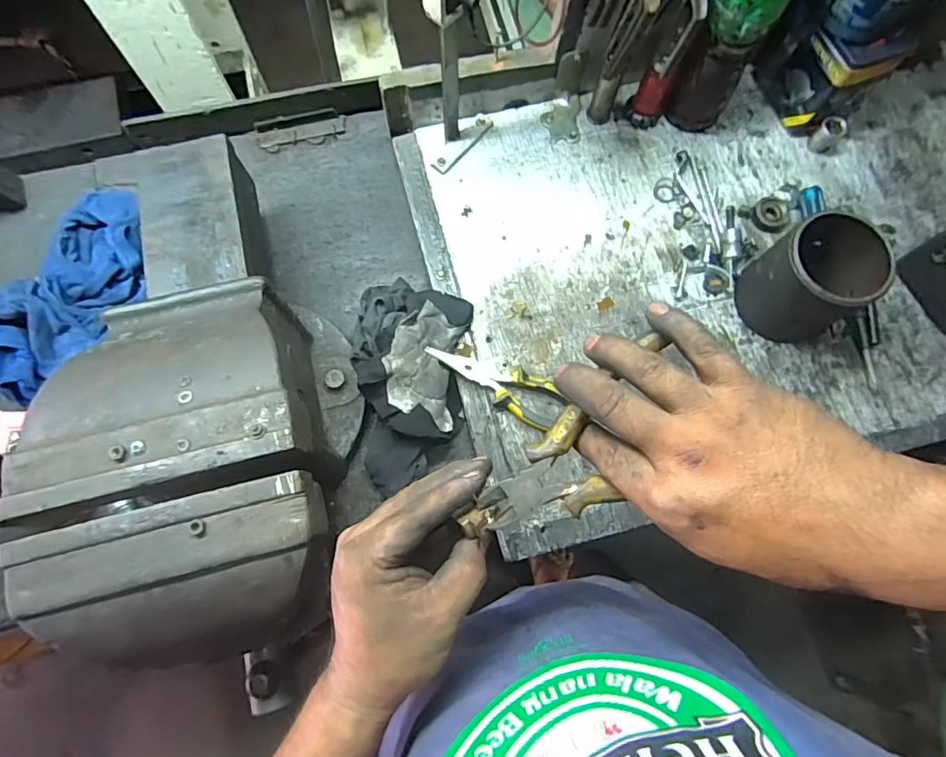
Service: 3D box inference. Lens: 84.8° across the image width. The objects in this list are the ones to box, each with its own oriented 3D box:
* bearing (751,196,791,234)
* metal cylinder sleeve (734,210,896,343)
[{"bbox_3d":[0.398,-0.219,0.686,0.053,0.015,0.046,-43,80,-12],"label":"bearing"},{"bbox_3d":[0.387,-0.110,0.601,0.099,0.123,0.107,1,75,-2],"label":"metal cylinder sleeve"}]

